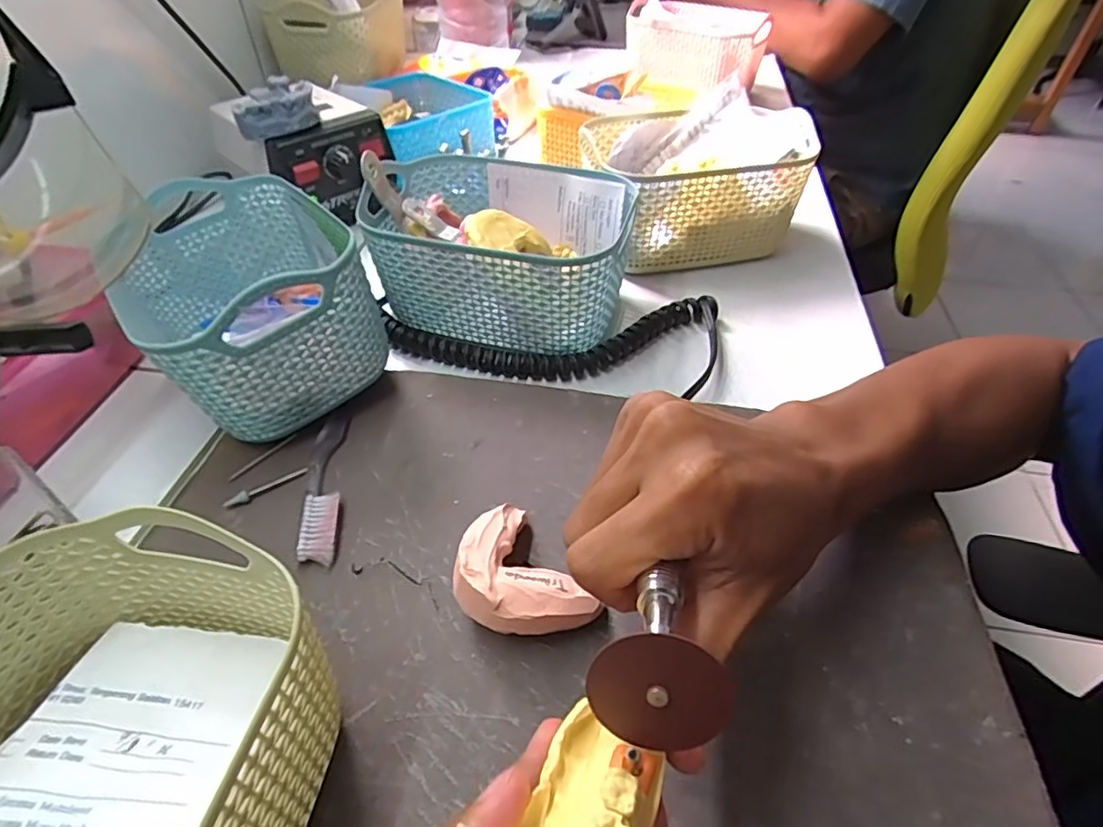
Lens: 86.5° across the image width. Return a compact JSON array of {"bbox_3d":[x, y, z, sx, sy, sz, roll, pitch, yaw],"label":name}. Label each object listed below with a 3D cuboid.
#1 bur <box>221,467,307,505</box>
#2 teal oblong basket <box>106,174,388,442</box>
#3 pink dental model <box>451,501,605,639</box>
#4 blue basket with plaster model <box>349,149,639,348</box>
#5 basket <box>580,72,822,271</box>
[{"bbox_3d":[-0.151,0.039,0.311,0.043,0.004,0.008,-21,51,-21],"label":"bur"},{"bbox_3d":[-0.183,-0.071,0.348,0.112,0.093,0.170,-29,52,-25],"label":"teal oblong basket"},{"bbox_3d":[-0.018,0.074,0.257,0.046,0.033,0.067,-26,51,-23],"label":"pink dental model"},{"bbox_3d":[-0.036,-0.110,0.399,0.164,0.081,0.117,13,47,12],"label":"blue basket with plaster model"},{"bbox_3d":[0.108,-0.181,0.471,0.150,0.084,0.121,-10,46,-9],"label":"basket"}]

